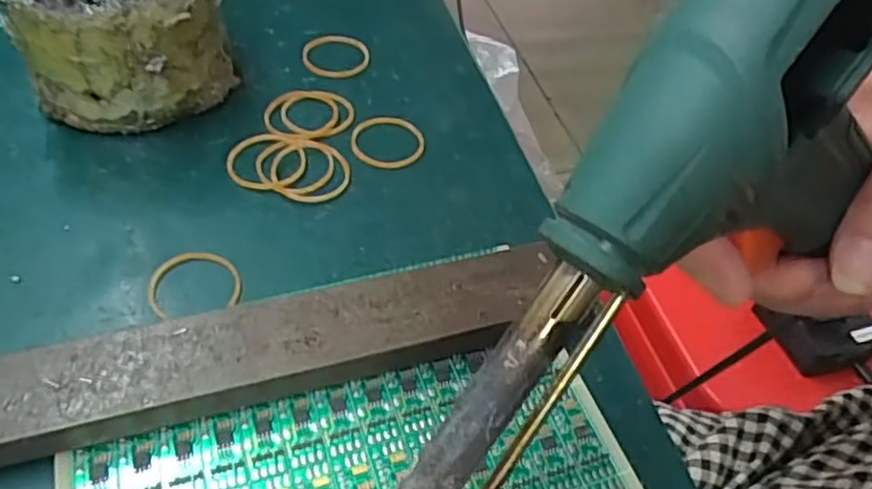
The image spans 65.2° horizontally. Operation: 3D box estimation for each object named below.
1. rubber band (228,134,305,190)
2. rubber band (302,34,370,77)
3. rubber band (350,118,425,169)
[{"bbox_3d":[-0.072,-0.037,0.290,0.031,0.004,0.032,6,49,0],"label":"rubber band"},{"bbox_3d":[-0.050,-0.096,0.343,0.033,0.004,0.034,3,49,-3],"label":"rubber band"},{"bbox_3d":[-0.021,-0.047,0.305,0.032,0.004,0.032,4,49,-2],"label":"rubber band"}]

